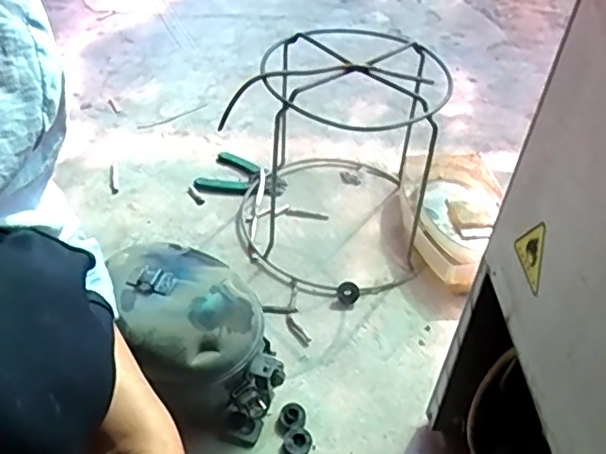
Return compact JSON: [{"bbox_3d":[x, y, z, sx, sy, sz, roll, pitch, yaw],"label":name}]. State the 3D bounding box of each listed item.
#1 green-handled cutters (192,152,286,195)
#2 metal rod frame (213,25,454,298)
[{"bbox_3d":[-0.089,-0.077,0.945,0.132,0.013,0.103,16,45,12],"label":"green-handled cutters"},{"bbox_3d":[0.045,-0.104,0.813,0.263,0.251,0.301,14,44,10],"label":"metal rod frame"}]

